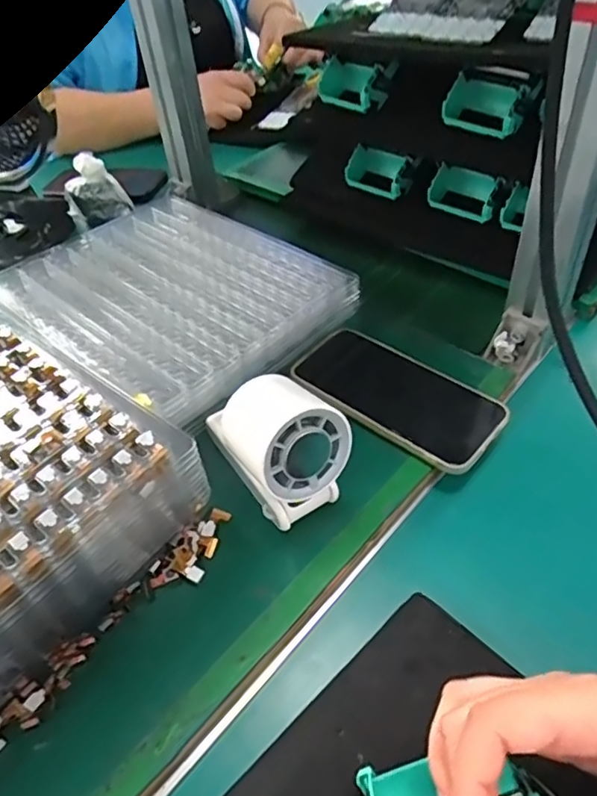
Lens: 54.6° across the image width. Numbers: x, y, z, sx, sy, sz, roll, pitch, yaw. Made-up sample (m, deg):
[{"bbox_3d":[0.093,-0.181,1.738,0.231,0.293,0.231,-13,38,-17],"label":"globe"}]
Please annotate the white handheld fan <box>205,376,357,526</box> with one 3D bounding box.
[{"bbox_3d":[-0.010,0.036,0.365,0.066,0.087,0.067,-29,50,-18],"label":"white handheld fan"}]

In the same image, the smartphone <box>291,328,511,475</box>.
[{"bbox_3d":[0.074,-0.004,0.445,0.159,0.008,0.077,32,57,29],"label":"smartphone"}]

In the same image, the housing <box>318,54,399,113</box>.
[{"bbox_3d":[0.057,-0.320,0.582,0.038,0.039,0.080,-31,52,-23],"label":"housing"}]

